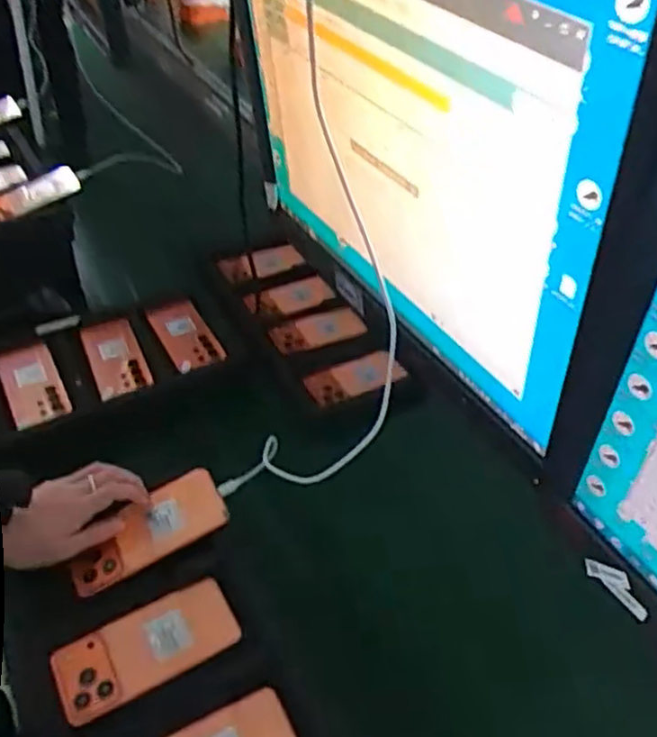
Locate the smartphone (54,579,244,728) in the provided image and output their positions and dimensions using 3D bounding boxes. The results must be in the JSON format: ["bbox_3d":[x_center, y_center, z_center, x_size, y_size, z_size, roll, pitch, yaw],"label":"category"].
[{"bbox_3d":[-0.165,0.256,0.634,0.160,0.007,0.075,-21,48,-25],"label":"smartphone"}]

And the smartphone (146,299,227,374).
[{"bbox_3d":[-0.230,-0.057,1.104,0.077,0.015,0.155,-19,47,-23],"label":"smartphone"}]

